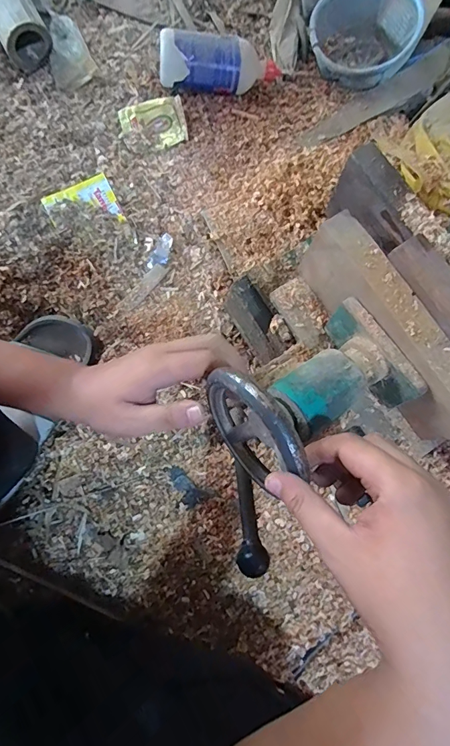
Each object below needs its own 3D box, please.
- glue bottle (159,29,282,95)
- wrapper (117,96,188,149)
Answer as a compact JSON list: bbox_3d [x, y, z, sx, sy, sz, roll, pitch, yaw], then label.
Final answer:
[{"bbox_3d":[-0.004,-0.480,0.619,0.192,0.067,0.060,-4,76,-15],"label":"glue bottle"},{"bbox_3d":[-0.113,-0.391,0.620,0.099,0.021,0.076,-14,77,-4],"label":"wrapper"}]

